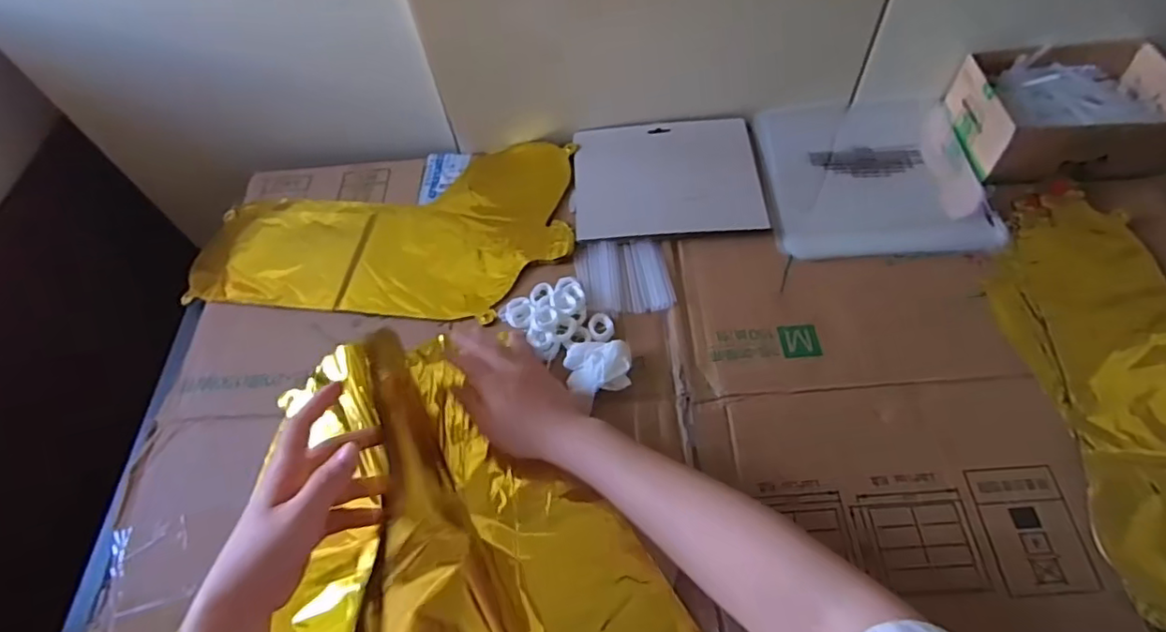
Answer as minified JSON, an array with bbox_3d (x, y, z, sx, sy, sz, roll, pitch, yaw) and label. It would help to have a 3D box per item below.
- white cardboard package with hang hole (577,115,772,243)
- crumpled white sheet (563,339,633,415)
[{"bbox_3d":[0.089,-0.150,0.645,0.193,0.008,0.158,-4,58,2],"label":"white cardboard package with hang hole"},{"bbox_3d":[0.013,0.049,0.523,0.056,0.023,0.058,-2,58,3],"label":"crumpled white sheet"}]

